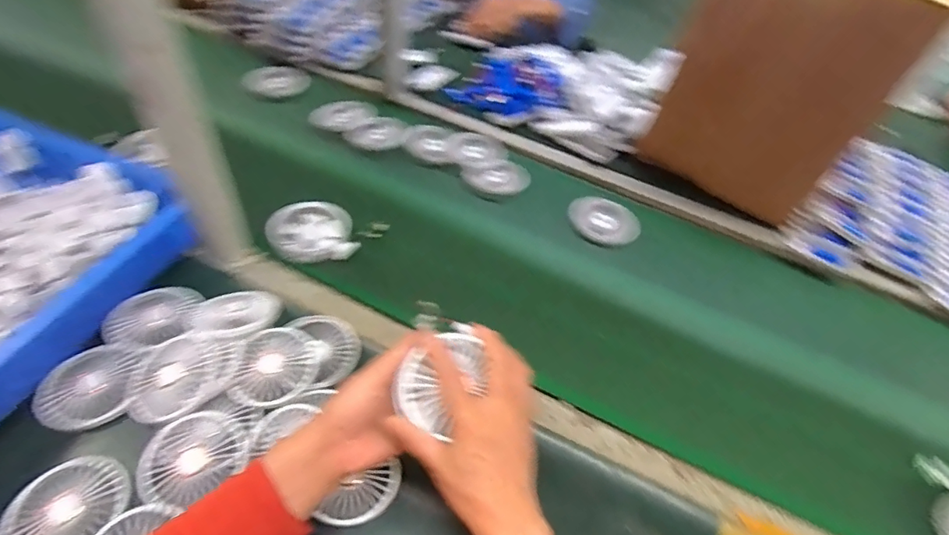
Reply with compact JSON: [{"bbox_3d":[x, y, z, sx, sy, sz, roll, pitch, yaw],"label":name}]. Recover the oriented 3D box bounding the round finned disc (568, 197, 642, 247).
[{"bbox_3d":[0.198,-0.072,0.772,0.107,0.023,0.087,15,48,4],"label":"round finned disc"}]

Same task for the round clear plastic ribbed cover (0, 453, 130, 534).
[{"bbox_3d":[-0.348,0.207,0.434,0.078,0.023,0.092,26,50,14],"label":"round clear plastic ribbed cover"}]

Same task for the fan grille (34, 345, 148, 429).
[{"bbox_3d":[-0.383,0.117,0.512,0.086,0.021,0.086,5,48,-4],"label":"fan grille"}]

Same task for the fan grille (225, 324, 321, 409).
[{"bbox_3d":[-0.211,0.102,0.535,0.091,0.030,0.085,2,49,-3],"label":"fan grille"}]

